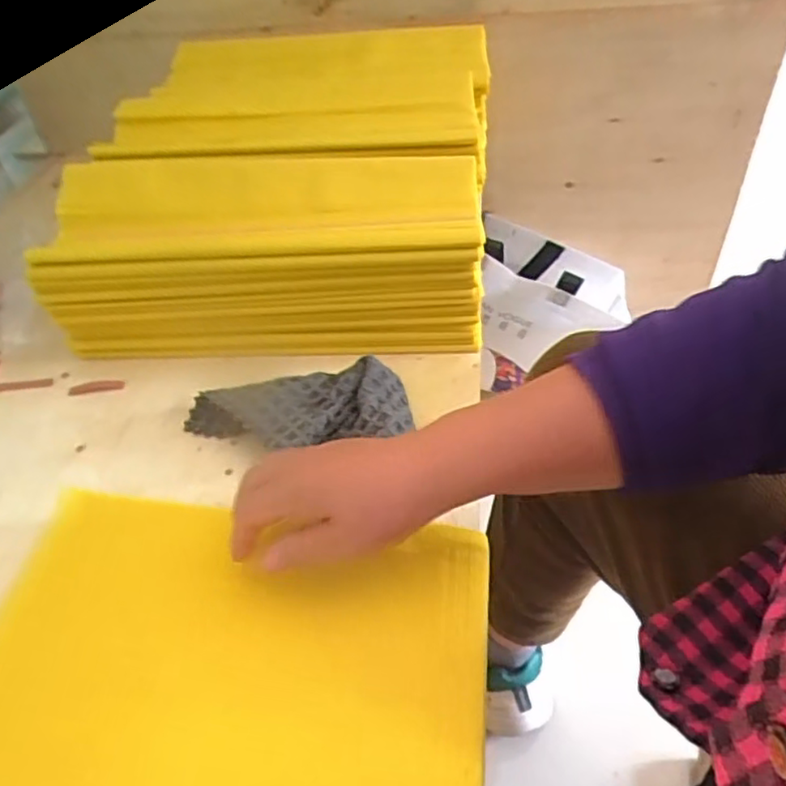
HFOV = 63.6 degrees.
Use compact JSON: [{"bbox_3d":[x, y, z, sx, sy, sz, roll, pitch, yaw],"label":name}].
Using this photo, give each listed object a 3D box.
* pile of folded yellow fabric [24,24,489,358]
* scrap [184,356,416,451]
[{"bbox_3d":[-0.096,-0.219,0.648,0.360,0.152,0.396,1,44,6],"label":"pile of folded yellow fabric"},{"bbox_3d":[-0.075,0.016,0.487,0.170,0.033,0.069,-7,43,-2],"label":"scrap"}]

